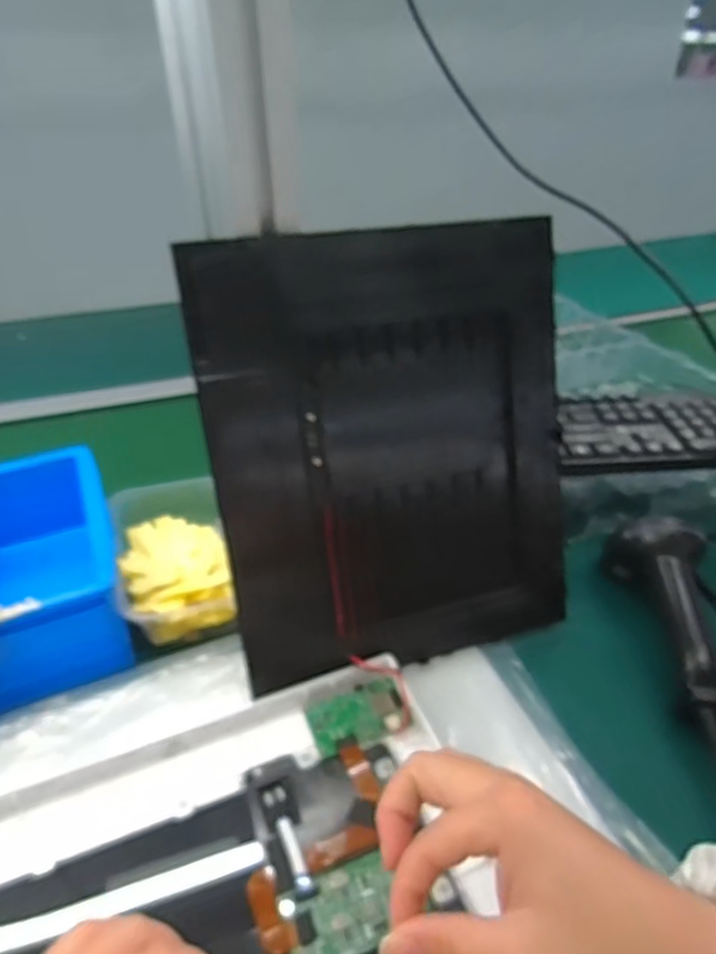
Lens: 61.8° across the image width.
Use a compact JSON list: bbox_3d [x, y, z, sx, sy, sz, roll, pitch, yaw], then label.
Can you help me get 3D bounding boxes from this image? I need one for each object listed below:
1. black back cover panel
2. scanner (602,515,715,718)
[{"bbox_3d":[0.030,-0.012,0.390,0.240,0.281,0.010,-11,14,-16],"label":"black back cover panel"},{"bbox_3d":[0.224,0.092,0.429,0.060,0.056,0.155,4,35,9],"label":"scanner"}]

